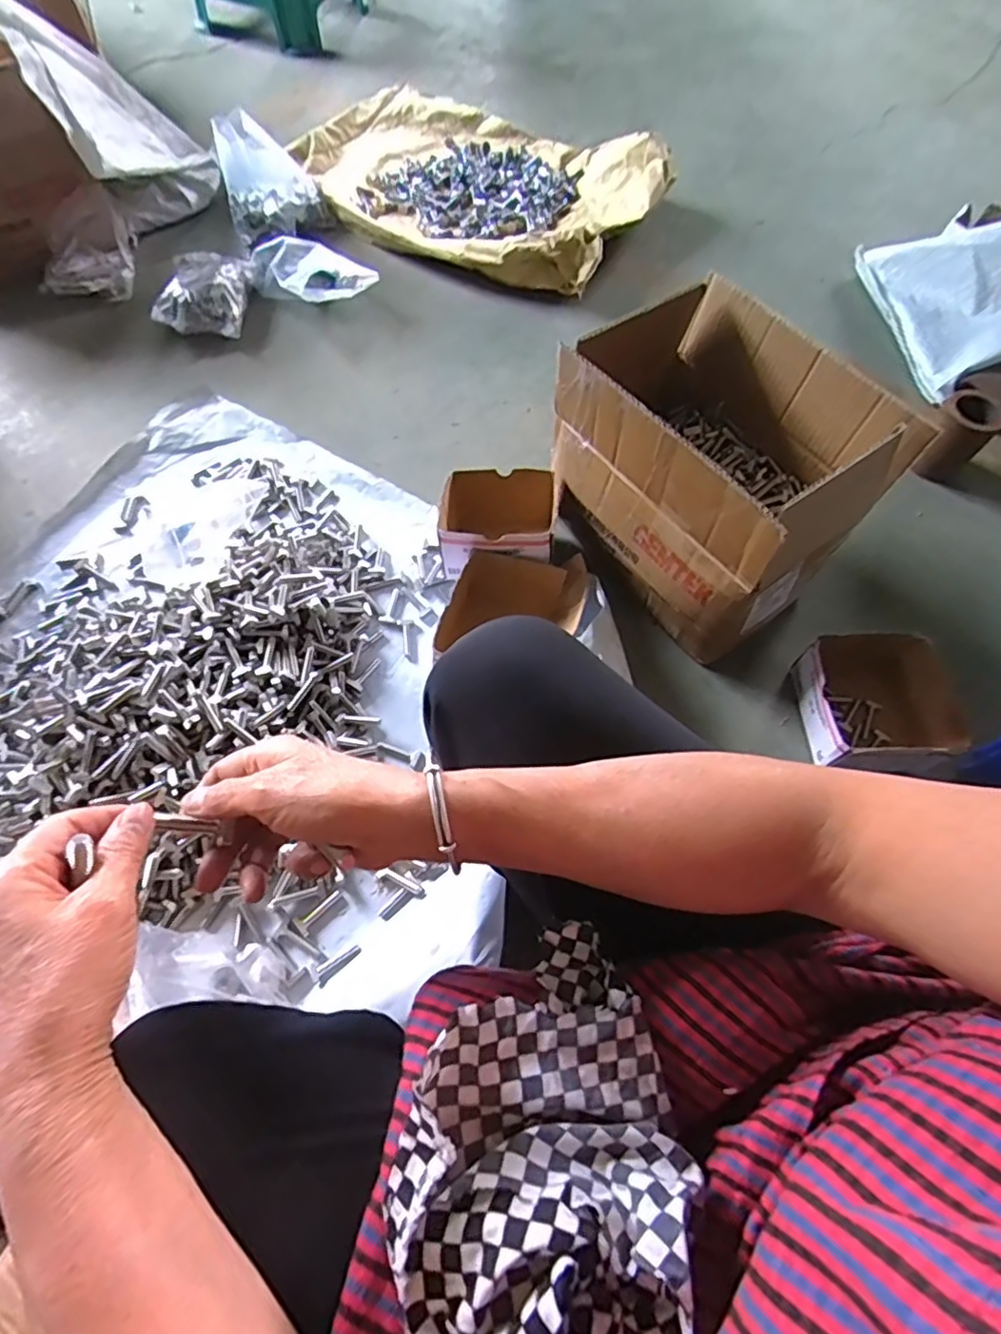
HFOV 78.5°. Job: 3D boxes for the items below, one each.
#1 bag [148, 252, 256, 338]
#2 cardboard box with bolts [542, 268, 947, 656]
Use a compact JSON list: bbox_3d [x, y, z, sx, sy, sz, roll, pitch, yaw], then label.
[{"bbox_3d":[-0.505,-0.637,1.053,0.133,0.063,0.158,3,63,0],"label":"bag"},{"bbox_3d":[0.254,-0.237,0.732,0.229,0.244,0.324,-36,71,-16],"label":"cardboard box with bolts"}]

